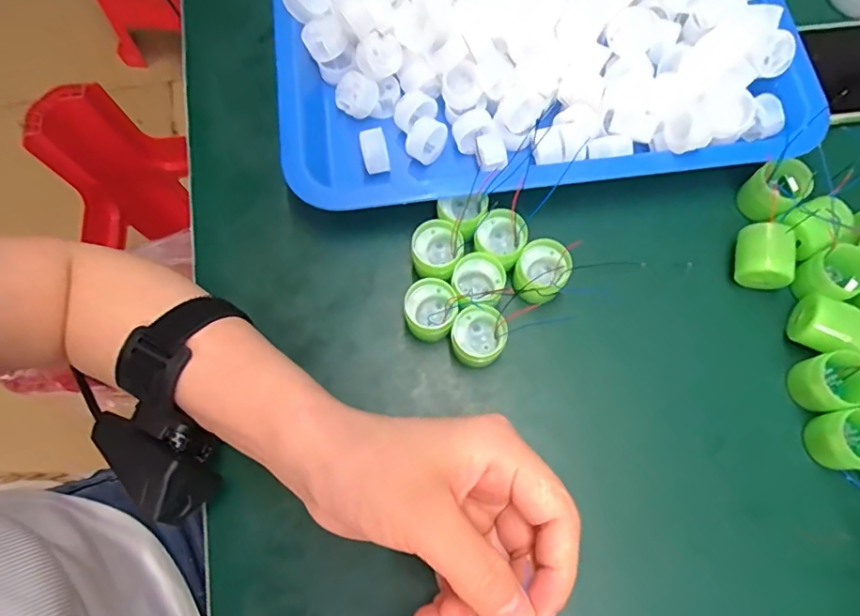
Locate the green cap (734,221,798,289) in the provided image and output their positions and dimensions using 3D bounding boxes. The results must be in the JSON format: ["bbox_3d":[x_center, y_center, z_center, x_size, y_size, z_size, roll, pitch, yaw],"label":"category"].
[{"bbox_3d":[0.192,-0.030,0.307,0.031,0.024,0.032,12,73,5],"label":"green cap"}]

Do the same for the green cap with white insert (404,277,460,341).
[{"bbox_3d":[0.001,0.001,0.304,0.029,0.026,0.030,0,72,1],"label":"green cap with white insert"}]

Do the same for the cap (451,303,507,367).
[{"bbox_3d":[0.028,0.016,0.297,0.031,0.027,0.029,0,72,1],"label":"cap"}]

